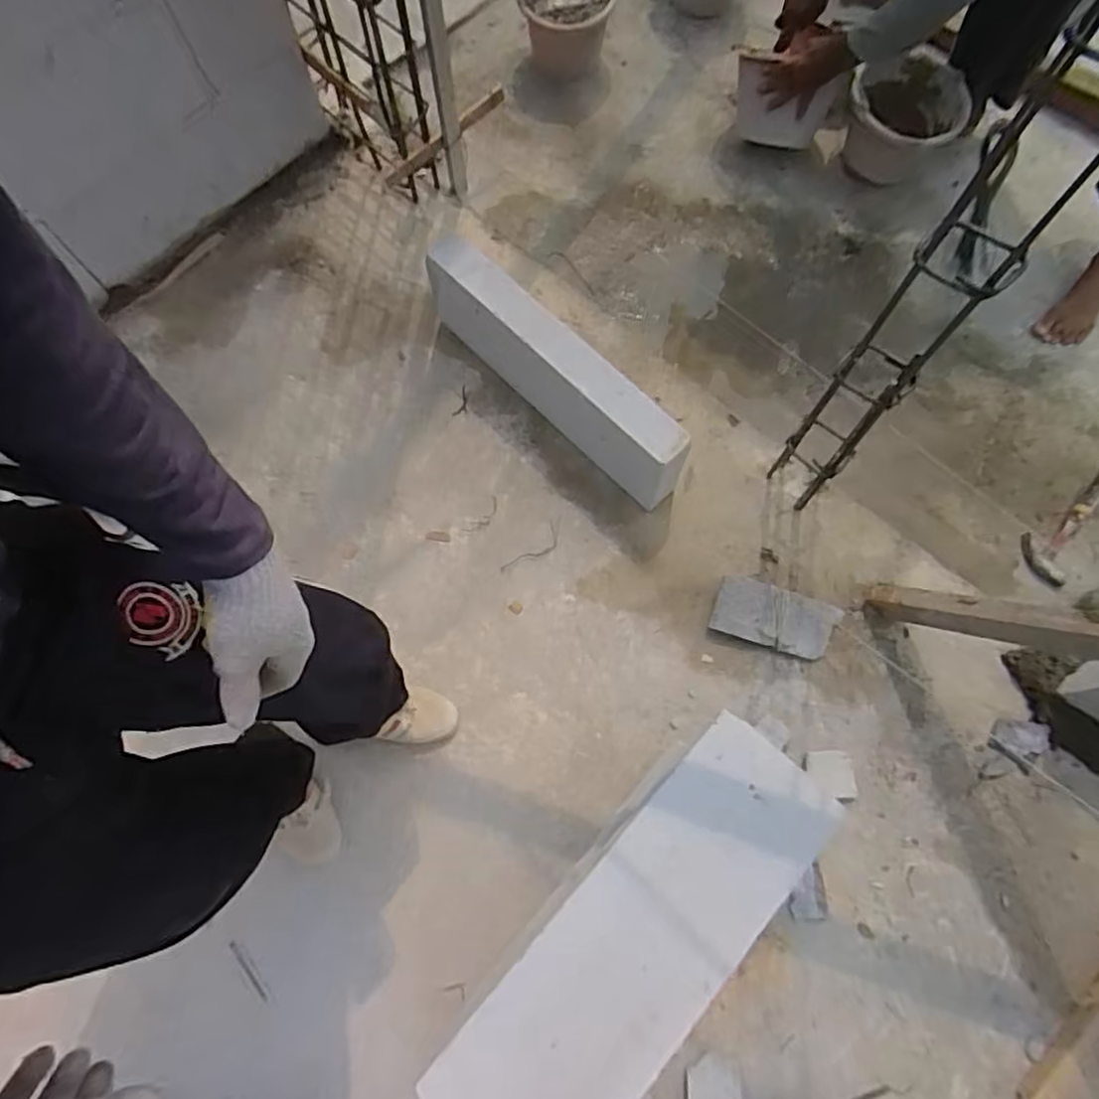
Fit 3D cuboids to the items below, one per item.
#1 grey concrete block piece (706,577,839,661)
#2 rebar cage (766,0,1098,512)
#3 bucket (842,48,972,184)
[{"bbox_3d":[0.393,0.118,1.148,0.215,0.056,0.104,18,72,7],"label":"grey concrete block piece"},{"bbox_3d":[0.456,-0.258,0.882,0.095,0.803,0.094,34,75,12],"label":"rebar cage"},{"bbox_3d":[0.741,-0.911,1.399,0.223,0.179,0.226,0,70,1],"label":"bucket"}]

